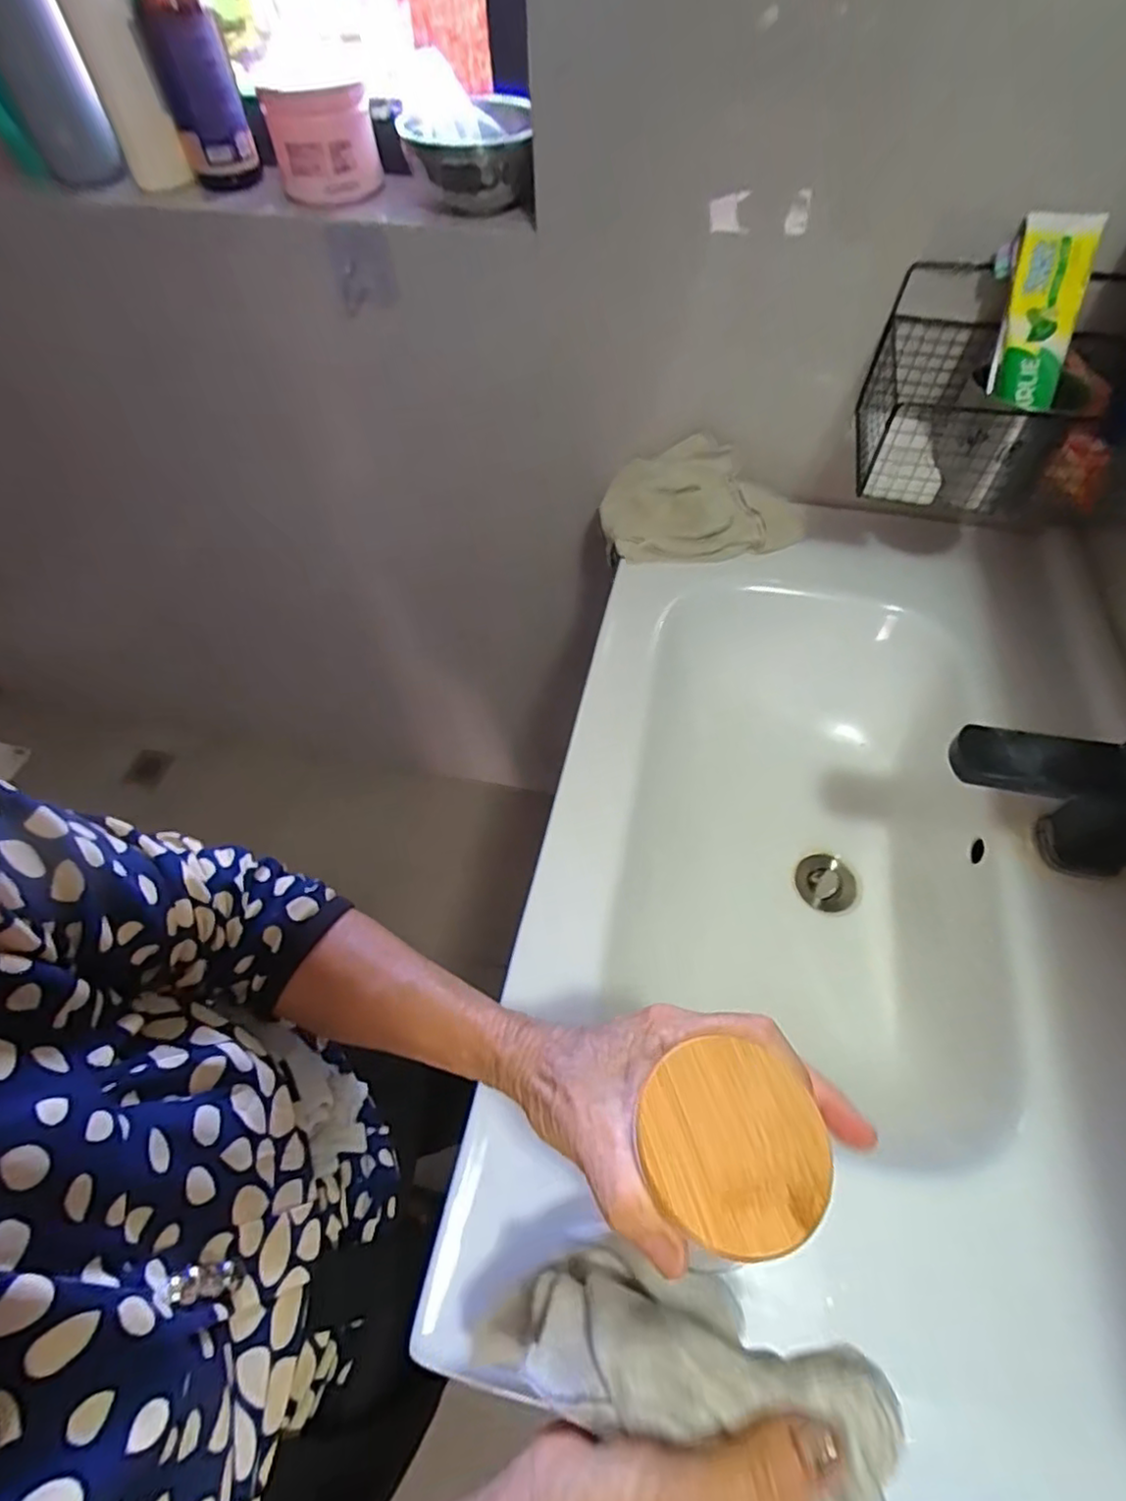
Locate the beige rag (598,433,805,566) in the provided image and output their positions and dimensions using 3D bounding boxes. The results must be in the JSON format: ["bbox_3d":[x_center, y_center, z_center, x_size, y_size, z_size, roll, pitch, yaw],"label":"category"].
[{"bbox_3d":[0.156,-0.272,0.713,0.217,0.081,0.137,-1,55,-1],"label":"beige rag"}]

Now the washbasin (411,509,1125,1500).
[{"bbox_3d":[0.238,0.104,0.590,0.476,0.198,0.781,10,56,7],"label":"washbasin"}]

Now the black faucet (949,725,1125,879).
[{"bbox_3d":[0.341,0.026,0.433,0.149,0.162,0.078,13,56,9],"label":"black faucet"}]

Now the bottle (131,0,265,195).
[{"bbox_3d":[-0.355,-0.651,0.615,0.072,0.167,0.074,-18,57,-13],"label":"bottle"}]

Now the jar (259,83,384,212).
[{"bbox_3d":[-0.228,-0.577,0.619,0.096,0.076,0.105,-14,56,-10],"label":"jar"}]

